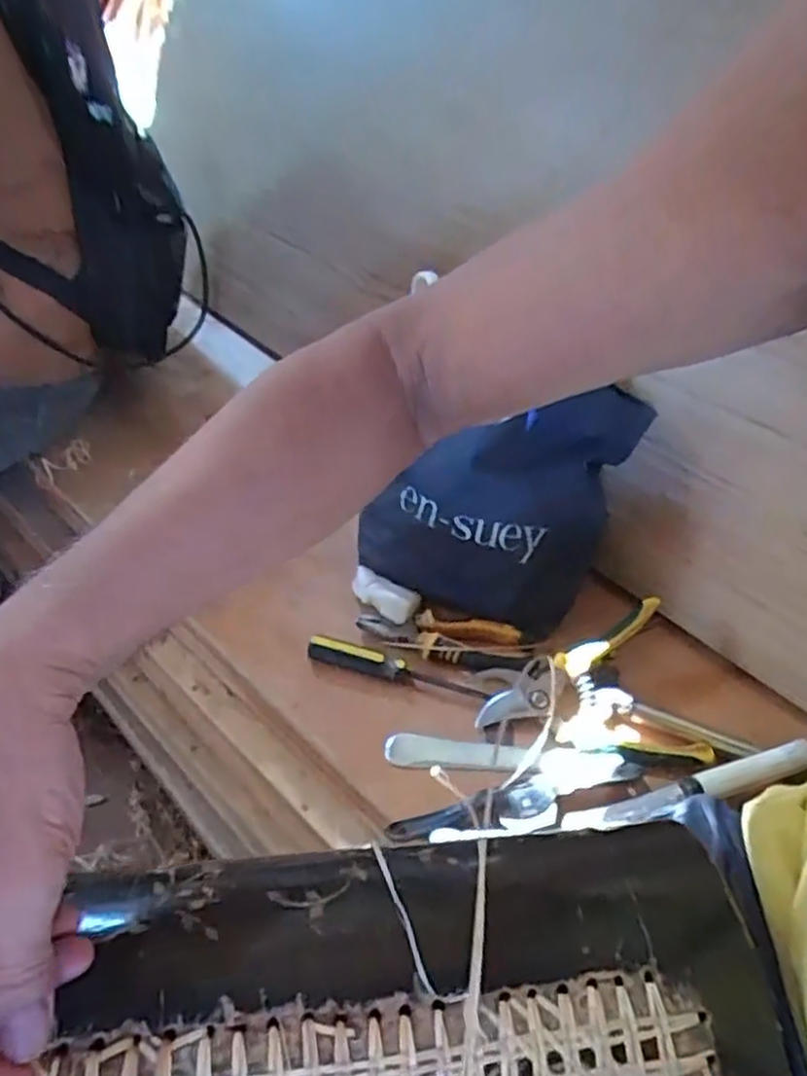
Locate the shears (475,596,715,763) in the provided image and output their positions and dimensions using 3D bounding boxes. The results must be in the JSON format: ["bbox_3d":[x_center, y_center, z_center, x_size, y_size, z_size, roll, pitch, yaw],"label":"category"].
[{"bbox_3d":[0.150,0.122,0.572,0.171,0.048,0.125,-4,46,-11],"label":"shears"}]

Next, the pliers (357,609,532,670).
[{"bbox_3d":[0.036,0.089,0.625,0.148,0.017,0.041,9,45,3],"label":"pliers"}]

